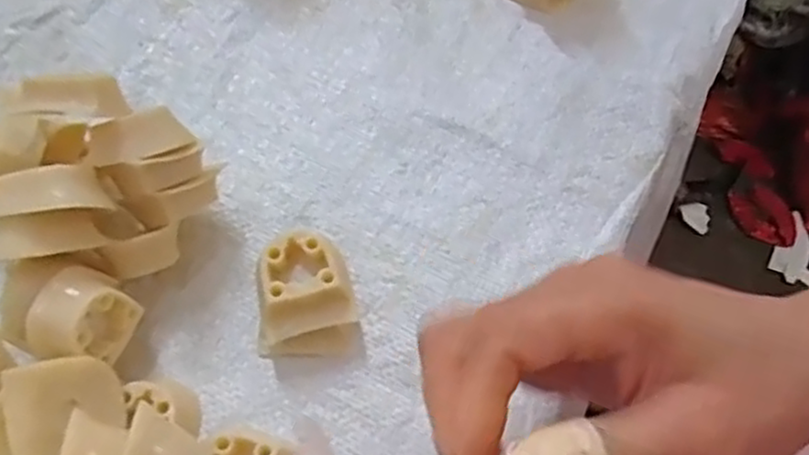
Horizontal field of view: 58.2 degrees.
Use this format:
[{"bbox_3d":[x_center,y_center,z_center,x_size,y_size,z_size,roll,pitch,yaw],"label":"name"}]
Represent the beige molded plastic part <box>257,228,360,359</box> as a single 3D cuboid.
[{"bbox_3d":[-0.041,0.029,0.308,0.040,0.033,0.042,0,60,1],"label":"beige molded plastic part"}]

